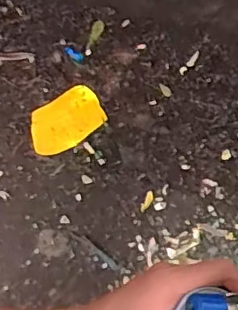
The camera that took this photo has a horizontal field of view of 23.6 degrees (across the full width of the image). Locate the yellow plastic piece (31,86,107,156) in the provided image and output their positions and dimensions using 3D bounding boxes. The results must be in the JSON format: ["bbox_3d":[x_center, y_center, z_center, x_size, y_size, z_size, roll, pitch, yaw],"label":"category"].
[{"bbox_3d":[-0.147,-0.096,1.569,0.213,0.015,0.144,-29,69,-14],"label":"yellow plastic piece"}]

